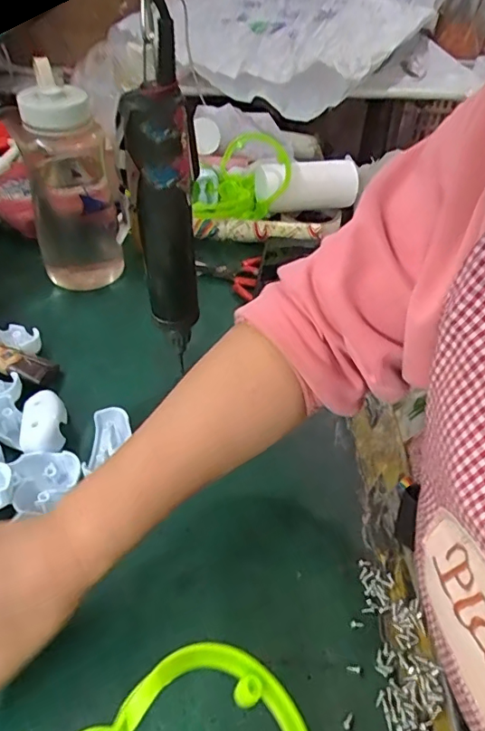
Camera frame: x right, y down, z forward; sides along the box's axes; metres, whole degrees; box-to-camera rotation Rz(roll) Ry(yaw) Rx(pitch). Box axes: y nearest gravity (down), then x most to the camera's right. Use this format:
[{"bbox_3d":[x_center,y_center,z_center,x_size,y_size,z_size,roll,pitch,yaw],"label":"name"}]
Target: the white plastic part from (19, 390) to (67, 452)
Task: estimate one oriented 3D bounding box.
[{"bbox_3d":[-0.162,0.050,0.423,0.032,0.027,0.060,-7,44,-11],"label":"white plastic part"}]

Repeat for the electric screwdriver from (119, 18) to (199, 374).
[{"bbox_3d":[-0.060,-0.114,0.395,0.043,0.224,0.051,-8,44,-10],"label":"electric screwdriver"}]

